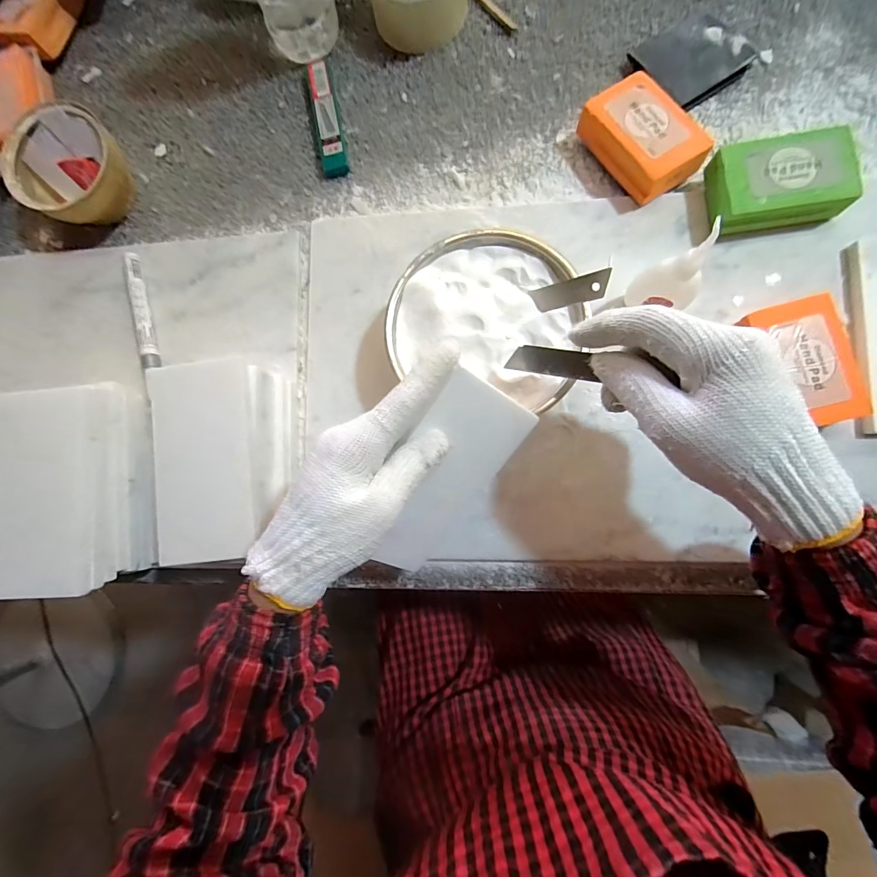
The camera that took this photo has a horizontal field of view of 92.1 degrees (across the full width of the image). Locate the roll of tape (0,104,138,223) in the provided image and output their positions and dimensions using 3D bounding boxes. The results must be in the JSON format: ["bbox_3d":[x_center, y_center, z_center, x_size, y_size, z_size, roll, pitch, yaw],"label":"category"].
[{"bbox_3d":[-0.338,-0.247,0.396,0.097,0.056,0.097,-1,83,6],"label":"roll of tape"}]

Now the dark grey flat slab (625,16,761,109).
[{"bbox_3d":[0.219,-0.329,0.368,0.078,0.018,0.073,-32,81,1],"label":"dark grey flat slab"}]

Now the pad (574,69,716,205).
[{"bbox_3d":[0.168,-0.248,0.354,0.061,0.034,0.094,-36,81,0],"label":"pad"}]

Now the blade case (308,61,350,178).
[{"bbox_3d":[-0.107,-0.303,0.400,0.024,0.015,0.110,-12,82,4],"label":"blade case"}]

